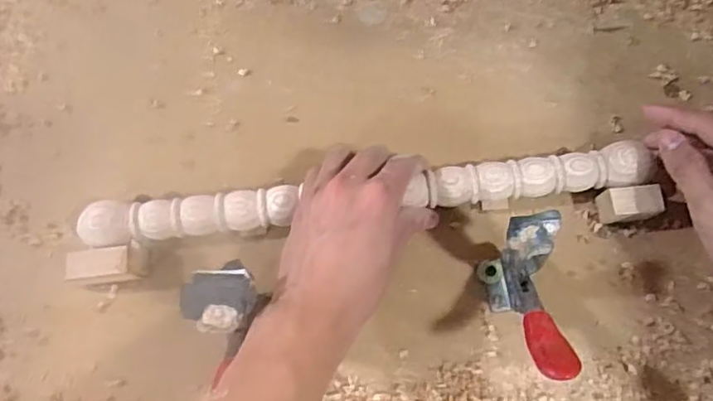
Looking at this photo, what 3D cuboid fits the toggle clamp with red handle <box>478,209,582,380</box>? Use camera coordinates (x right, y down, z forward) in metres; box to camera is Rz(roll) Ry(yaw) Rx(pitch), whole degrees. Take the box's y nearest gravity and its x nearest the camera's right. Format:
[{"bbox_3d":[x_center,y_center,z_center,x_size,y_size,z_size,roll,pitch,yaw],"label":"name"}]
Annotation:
[{"bbox_3d":[0.110,0.065,0.394,0.032,0.097,0.094,-3,75,-1],"label":"toggle clamp with red handle"}]

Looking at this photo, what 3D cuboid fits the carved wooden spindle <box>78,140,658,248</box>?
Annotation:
[{"bbox_3d":[0.008,-0.004,0.444,0.408,0.023,0.032,-6,75,-1],"label":"carved wooden spindle"}]

